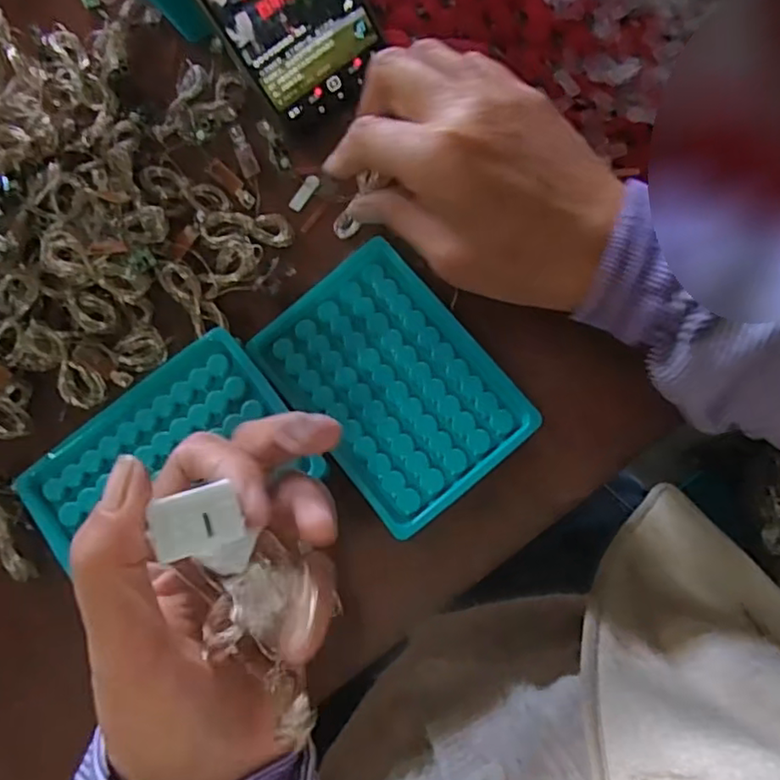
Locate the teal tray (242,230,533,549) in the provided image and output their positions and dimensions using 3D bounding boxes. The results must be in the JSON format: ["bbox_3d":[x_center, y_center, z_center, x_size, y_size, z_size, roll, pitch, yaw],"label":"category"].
[{"bbox_3d":[0.001,-0.003,0.334,0.096,0.013,0.134,-39,82,-4],"label":"teal tray"}]

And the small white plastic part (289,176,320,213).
[{"bbox_3d":[-0.050,-0.115,0.367,0.008,0.004,0.024,35,84,7],"label":"small white plastic part"}]

